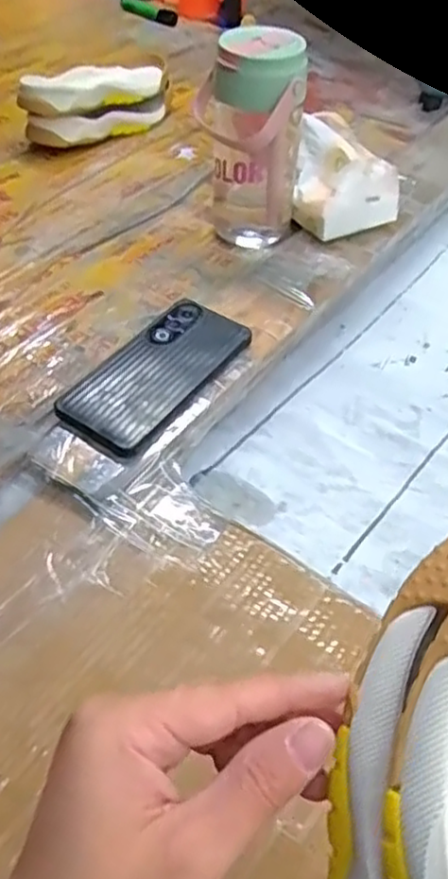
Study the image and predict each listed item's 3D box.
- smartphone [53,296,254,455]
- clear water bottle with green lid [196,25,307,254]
[{"bbox_3d":[-0.053,-0.056,0.554,0.075,0.011,0.164,31,55,19],"label":"smartphone"},{"bbox_3d":[0.025,-0.267,0.641,0.093,0.184,0.080,2,48,1],"label":"clear water bottle with green lid"}]

